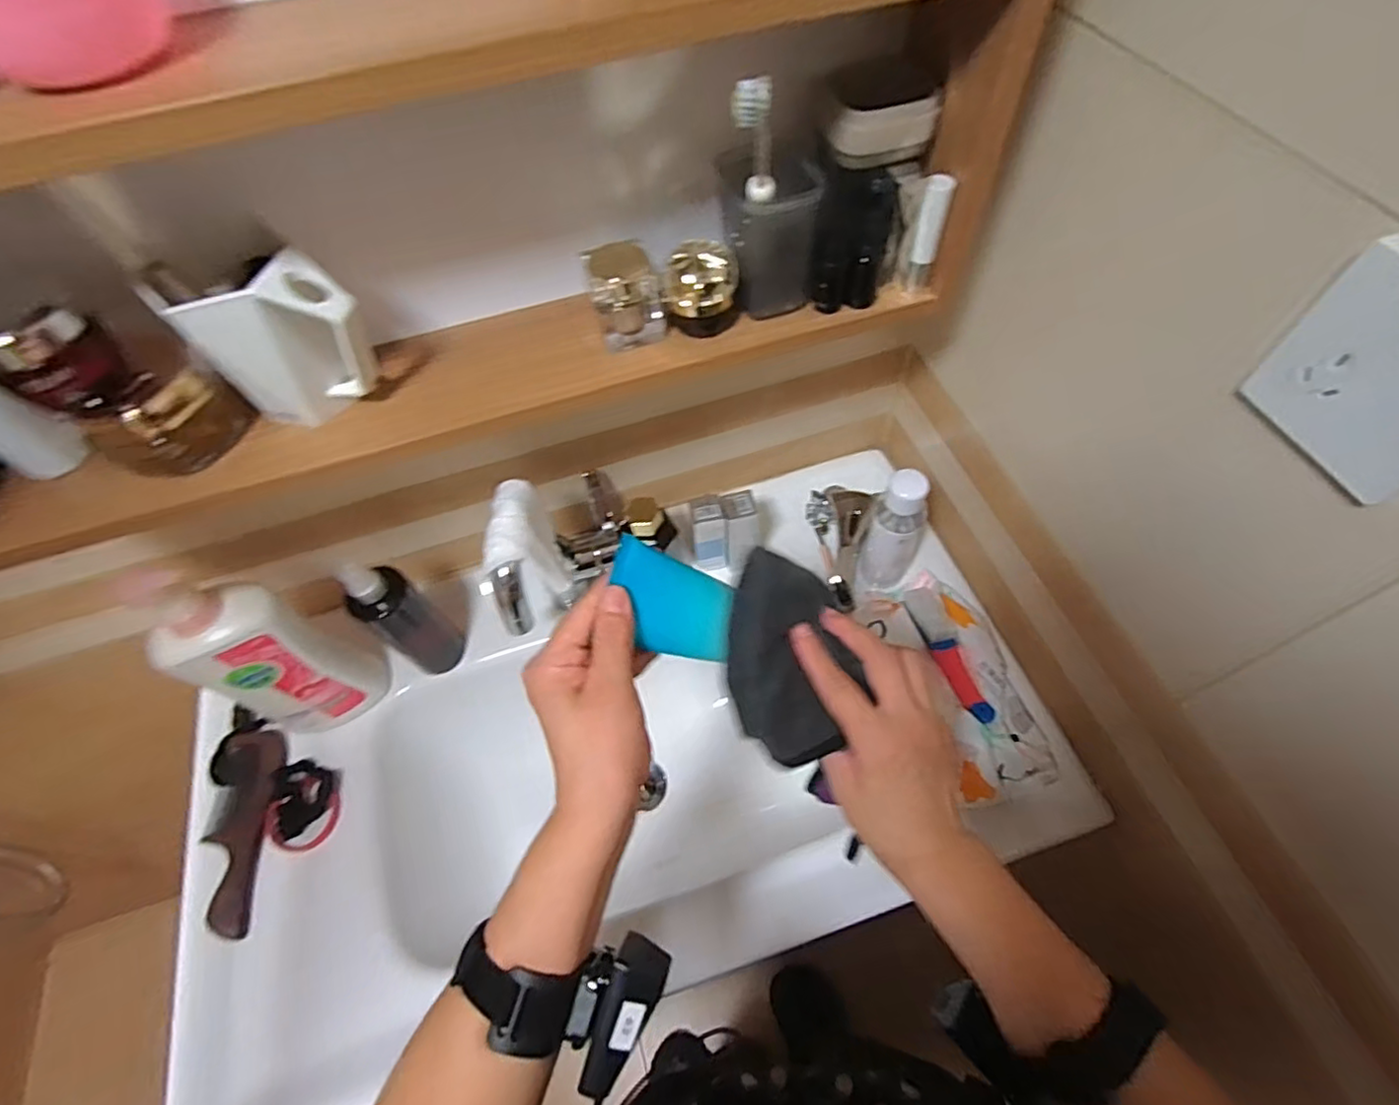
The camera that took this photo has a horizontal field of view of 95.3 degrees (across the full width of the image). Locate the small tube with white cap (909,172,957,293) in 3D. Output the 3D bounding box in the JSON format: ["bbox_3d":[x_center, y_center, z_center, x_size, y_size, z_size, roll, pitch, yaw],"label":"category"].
[{"bbox_3d":[0.155,-0.214,0.432,0.017,0.076,0.013,16,62,14],"label":"small tube with white cap"}]

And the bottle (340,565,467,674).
[{"bbox_3d":[-0.292,0.061,0.632,0.055,0.178,0.064,35,67,22],"label":"bottle"}]

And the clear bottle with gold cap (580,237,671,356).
[{"bbox_3d":[-0.050,-0.176,0.442,0.050,0.066,0.044,-11,59,-2],"label":"clear bottle with gold cap"}]

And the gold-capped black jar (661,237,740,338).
[{"bbox_3d":[0.001,-0.181,0.438,0.050,0.053,0.043,6,60,8],"label":"gold-capped black jar"}]

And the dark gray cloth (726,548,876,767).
[{"bbox_3d":[0.056,0.060,0.391,0.074,0.034,0.120,-14,83,-23],"label":"dark gray cloth"}]

